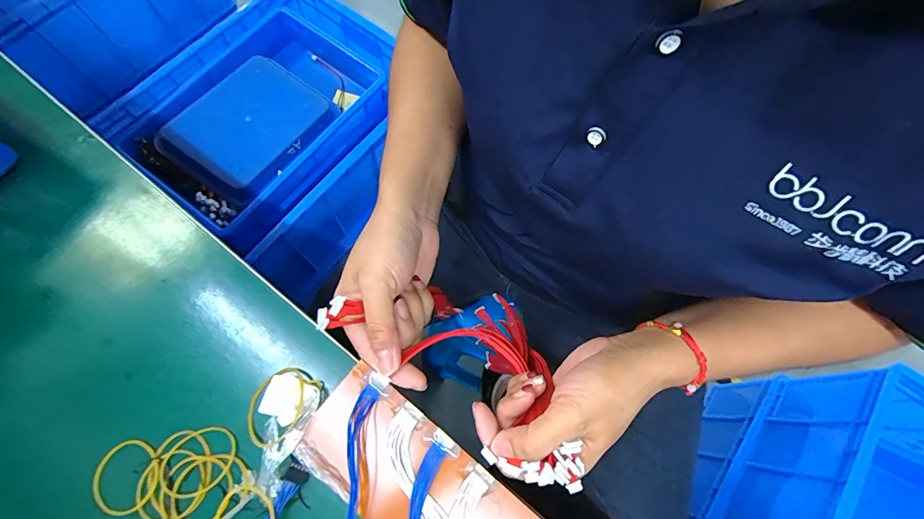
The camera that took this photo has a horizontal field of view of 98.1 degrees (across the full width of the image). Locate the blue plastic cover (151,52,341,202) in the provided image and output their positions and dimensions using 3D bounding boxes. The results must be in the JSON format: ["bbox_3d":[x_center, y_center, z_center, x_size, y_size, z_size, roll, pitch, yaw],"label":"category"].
[{"bbox_3d":[-0.392,-0.252,0.755,0.212,0.056,0.278,34,73,10],"label":"blue plastic cover"}]

